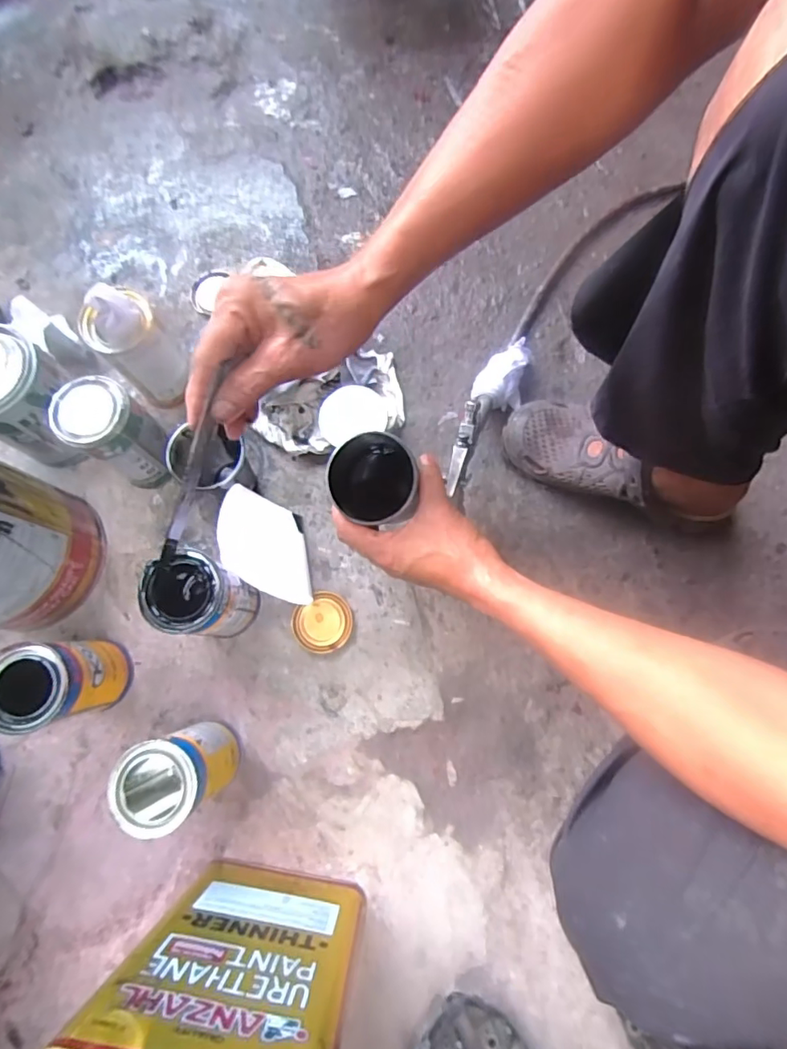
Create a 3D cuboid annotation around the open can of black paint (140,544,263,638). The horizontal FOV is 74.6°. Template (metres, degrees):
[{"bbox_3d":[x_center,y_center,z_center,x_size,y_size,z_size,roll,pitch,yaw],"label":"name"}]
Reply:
[{"bbox_3d":[-0.186,0.073,0.517,0.074,0.133,0.072,0,76,0],"label":"open can of black paint"}]

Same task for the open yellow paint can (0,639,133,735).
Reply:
[{"bbox_3d":[-0.315,0.150,0.500,0.079,0.134,0.077,-12,76,-3],"label":"open yellow paint can"}]

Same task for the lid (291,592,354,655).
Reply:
[{"bbox_3d":[-0.079,0.107,0.567,0.064,0.011,0.064,2,76,1],"label":"lid"}]

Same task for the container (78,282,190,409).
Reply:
[{"bbox_3d":[-0.275,-0.188,0.565,0.066,0.157,0.060,0,76,0],"label":"container"}]

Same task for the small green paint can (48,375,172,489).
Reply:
[{"bbox_3d":[-0.287,-0.091,0.557,0.073,0.140,0.071,0,76,0],"label":"small green paint can"}]

